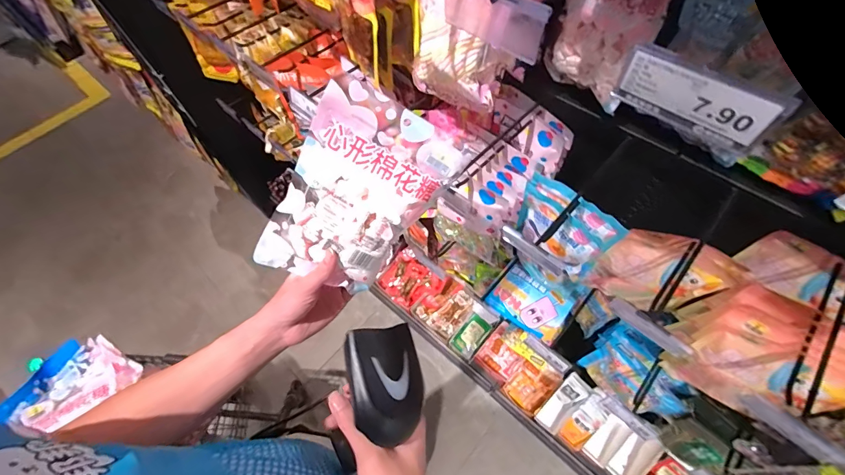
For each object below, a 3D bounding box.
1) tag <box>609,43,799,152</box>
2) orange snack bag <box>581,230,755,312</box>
[{"bbox_3d":[0.180,-0.093,0.248,0.096,0.040,0.009,35,69,20],"label":"tag"},{"bbox_3d":[0.400,0.070,0.633,0.176,0.195,0.051,12,63,10],"label":"orange snack bag"}]

